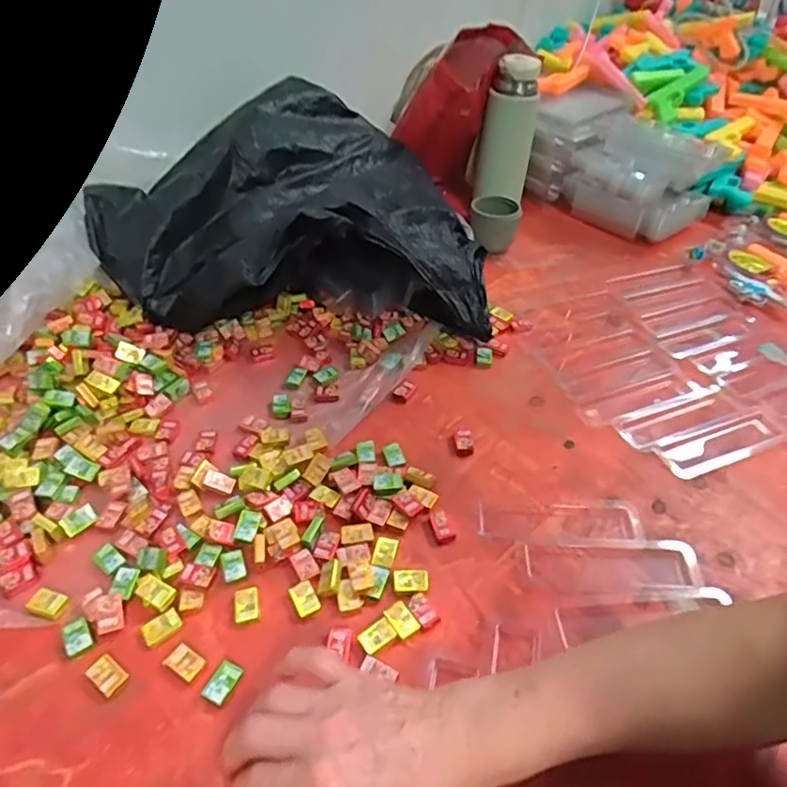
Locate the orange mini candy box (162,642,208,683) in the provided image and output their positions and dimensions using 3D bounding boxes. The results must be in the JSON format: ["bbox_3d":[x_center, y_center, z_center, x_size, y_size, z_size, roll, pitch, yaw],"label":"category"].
[{"bbox_3d":[-0.145,0.186,0.401,0.028,0.005,0.018,22,48,21],"label":"orange mini candy box"}]

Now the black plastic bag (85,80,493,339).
[{"bbox_3d":[-0.123,-0.202,0.679,0.439,0.172,0.357,-4,44,-4],"label":"black plastic bag"}]

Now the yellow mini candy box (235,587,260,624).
[{"bbox_3d":[-0.109,0.157,0.429,0.018,0.004,0.025,-8,45,-8],"label":"yellow mini candy box"}]

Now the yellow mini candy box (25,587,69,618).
[{"bbox_3d":[-0.258,0.156,0.430,0.027,0.004,0.019,14,46,13],"label":"yellow mini candy box"}]

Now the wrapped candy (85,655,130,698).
[{"bbox_3d":[-0.196,0.192,0.395,0.027,0.005,0.018,26,50,24],"label":"wrapped candy"}]

